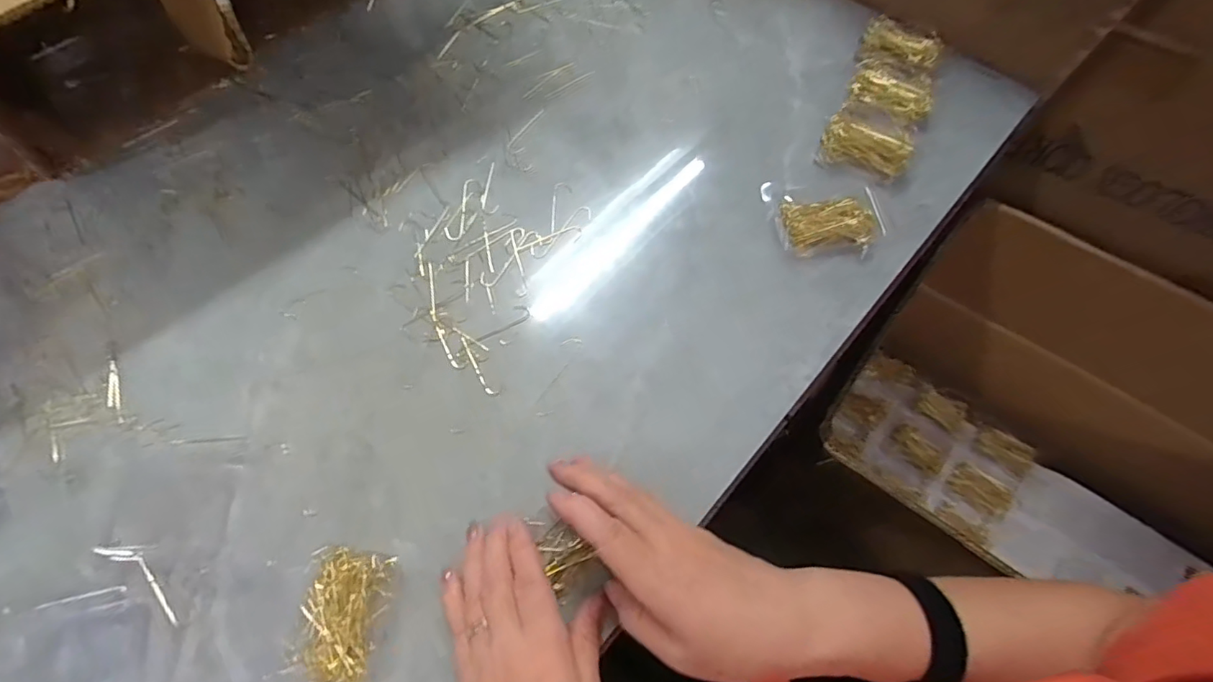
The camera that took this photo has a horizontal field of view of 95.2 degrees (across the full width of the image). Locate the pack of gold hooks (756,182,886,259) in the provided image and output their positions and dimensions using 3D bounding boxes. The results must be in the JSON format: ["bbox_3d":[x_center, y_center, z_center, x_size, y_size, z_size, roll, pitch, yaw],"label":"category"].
[{"bbox_3d":[0.175,-0.100,0.441,0.088,0.021,0.063,-5,65,-1],"label":"pack of gold hooks"}]

